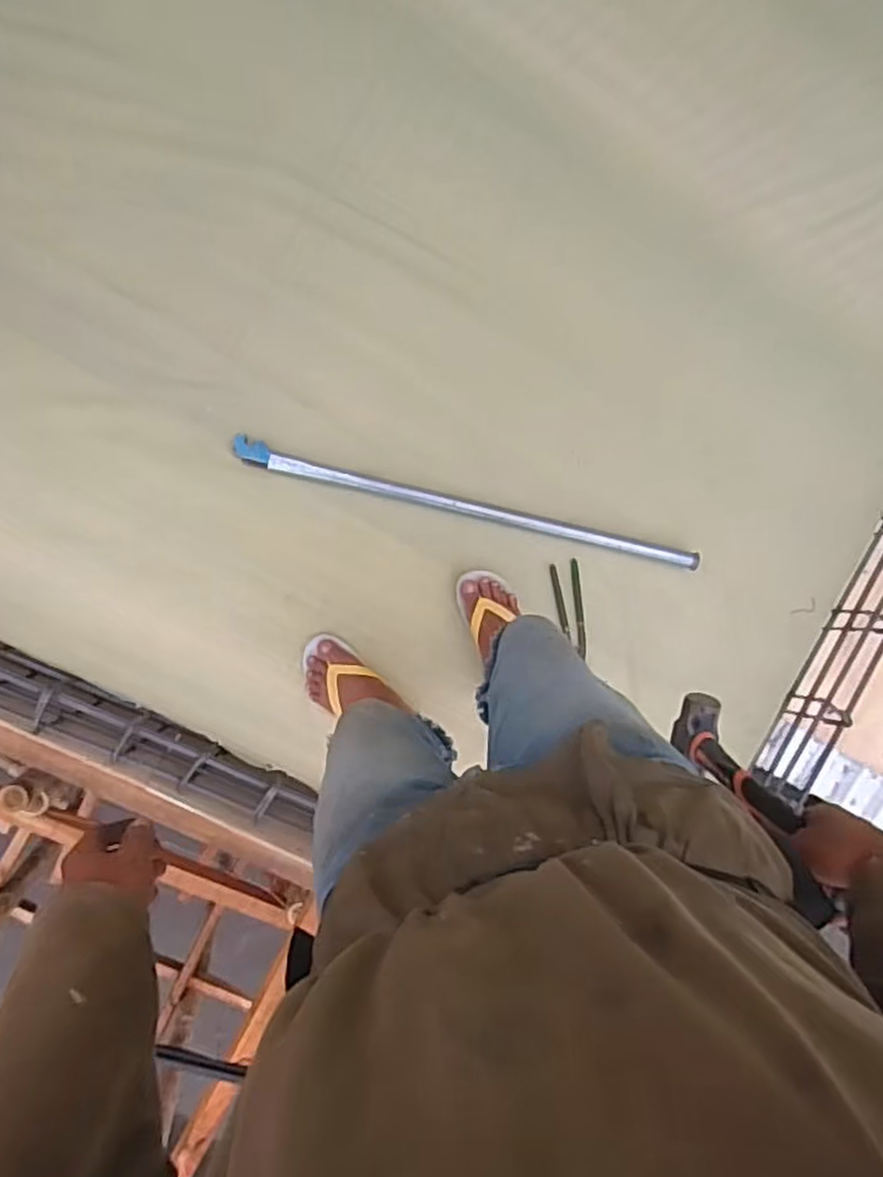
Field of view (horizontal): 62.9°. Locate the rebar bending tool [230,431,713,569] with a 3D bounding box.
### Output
[{"bbox_3d":[0.070,-0.139,1.281,0.853,0.030,0.038,13,93,-11],"label":"rebar bending tool"}]

